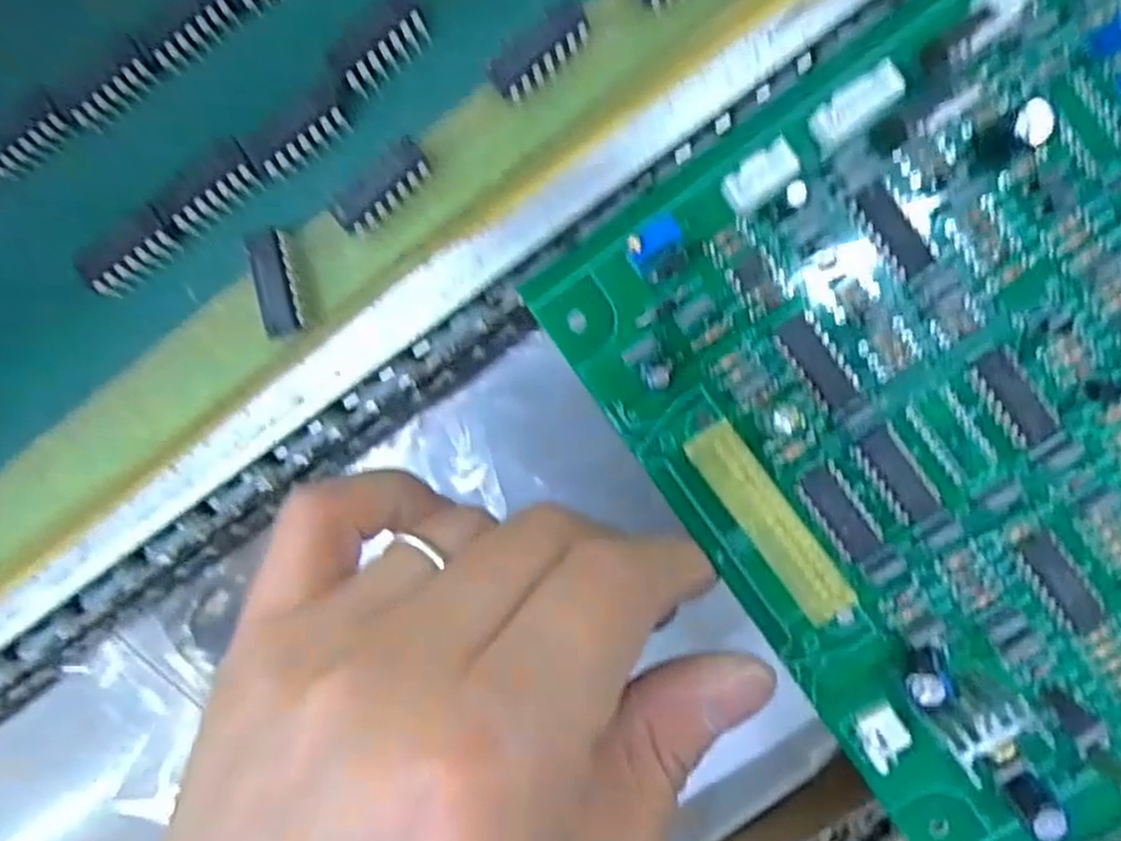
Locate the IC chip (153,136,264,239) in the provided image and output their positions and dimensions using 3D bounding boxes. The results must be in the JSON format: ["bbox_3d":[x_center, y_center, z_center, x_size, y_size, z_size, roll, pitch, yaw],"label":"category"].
[{"bbox_3d":[-0.063,-0.040,0.139,0.019,0.004,0.010,-33,87,8],"label":"IC chip"}]

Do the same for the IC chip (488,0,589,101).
[{"bbox_3d":[-0.003,-0.062,0.132,0.019,0.004,0.007,-41,86,7],"label":"IC chip"}]

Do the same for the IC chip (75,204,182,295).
[{"bbox_3d":[-0.079,-0.030,0.143,0.019,0.006,0.008,-32,87,8],"label":"IC chip"}]

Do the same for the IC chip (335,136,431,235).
[{"bbox_3d":[-0.030,-0.040,0.135,0.018,0.004,0.007,-40,86,7],"label":"IC chip"}]

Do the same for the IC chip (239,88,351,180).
[{"bbox_3d":[-0.047,-0.050,0.137,0.018,0.004,0.010,-32,87,8],"label":"IC chip"}]

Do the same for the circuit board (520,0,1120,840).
[{"bbox_3d":[0.085,0.000,0.144,0.122,0.012,0.146,-36,88,7],"label":"circuit board"}]

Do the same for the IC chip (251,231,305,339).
[{"bbox_3d":[-0.049,-0.024,0.138,0.006,0.005,0.018,-14,90,8],"label":"IC chip"}]

